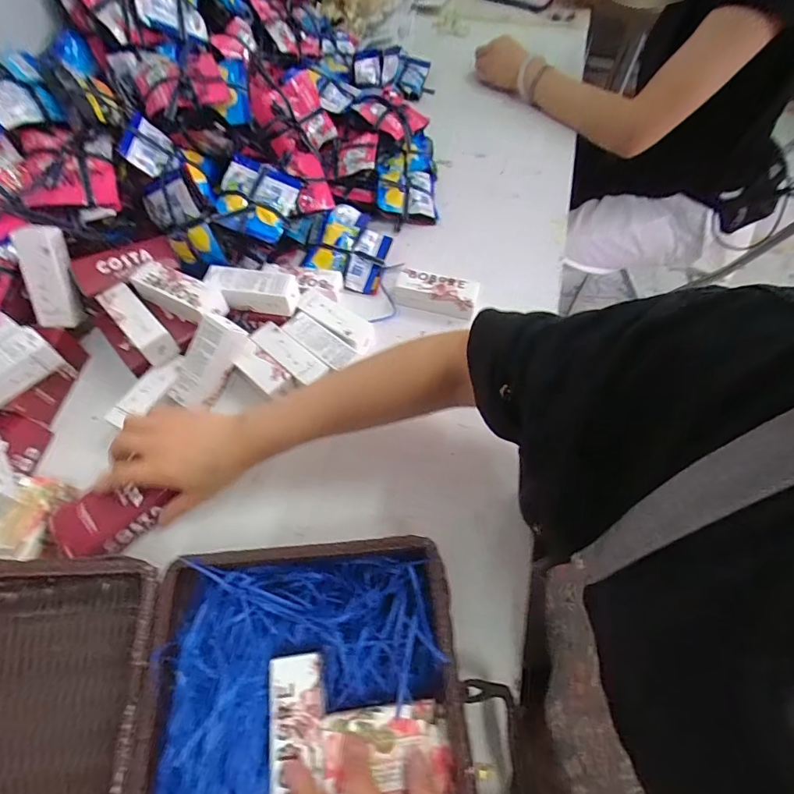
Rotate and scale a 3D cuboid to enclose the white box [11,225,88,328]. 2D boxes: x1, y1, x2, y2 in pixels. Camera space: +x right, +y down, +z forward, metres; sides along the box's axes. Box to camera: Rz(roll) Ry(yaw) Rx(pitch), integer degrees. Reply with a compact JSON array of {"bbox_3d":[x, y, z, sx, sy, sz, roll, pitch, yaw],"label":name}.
[{"bbox_3d":[-0.380,-0.131,0.495,0.038,0.106,0.036,3,25,3],"label":"white box"}]

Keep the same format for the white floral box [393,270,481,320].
[{"bbox_3d":[0.049,-0.131,0.563,0.102,0.036,0.036,11,61,8],"label":"white floral box"}]

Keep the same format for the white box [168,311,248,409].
[{"bbox_3d":[-0.208,-0.038,0.491,0.049,0.041,0.103,31,97,18],"label":"white box"}]

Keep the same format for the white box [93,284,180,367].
[{"bbox_3d":[-0.289,-0.083,0.500,0.033,0.036,0.107,-41,67,-20],"label":"white box"}]

